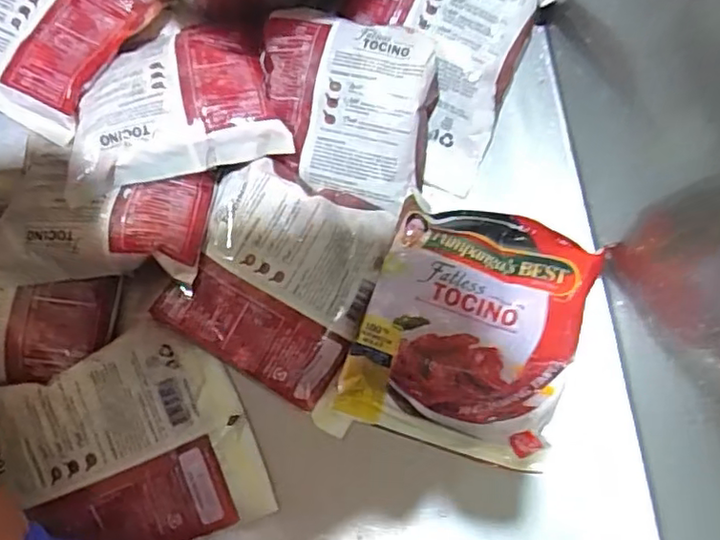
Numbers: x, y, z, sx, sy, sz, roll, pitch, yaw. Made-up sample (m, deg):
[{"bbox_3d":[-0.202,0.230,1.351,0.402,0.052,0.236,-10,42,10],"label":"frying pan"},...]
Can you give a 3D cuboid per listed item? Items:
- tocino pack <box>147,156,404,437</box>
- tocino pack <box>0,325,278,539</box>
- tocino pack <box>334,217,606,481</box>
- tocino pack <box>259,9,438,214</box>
[{"bbox_3d":[-0.056,0.009,0.407,0.131,0.041,0.140,21,80,5],"label":"tocino pack"},{"bbox_3d":[-0.137,0.112,0.392,0.125,0.018,0.134,-21,88,-22],"label":"tocino pack"},{"bbox_3d":[0.069,0.038,0.398,0.129,0.044,0.151,16,80,4],"label":"tocino pack"},{"bbox_3d":[-0.013,-0.110,0.404,0.120,0.025,0.119,10,79,3],"label":"tocino pack"}]

